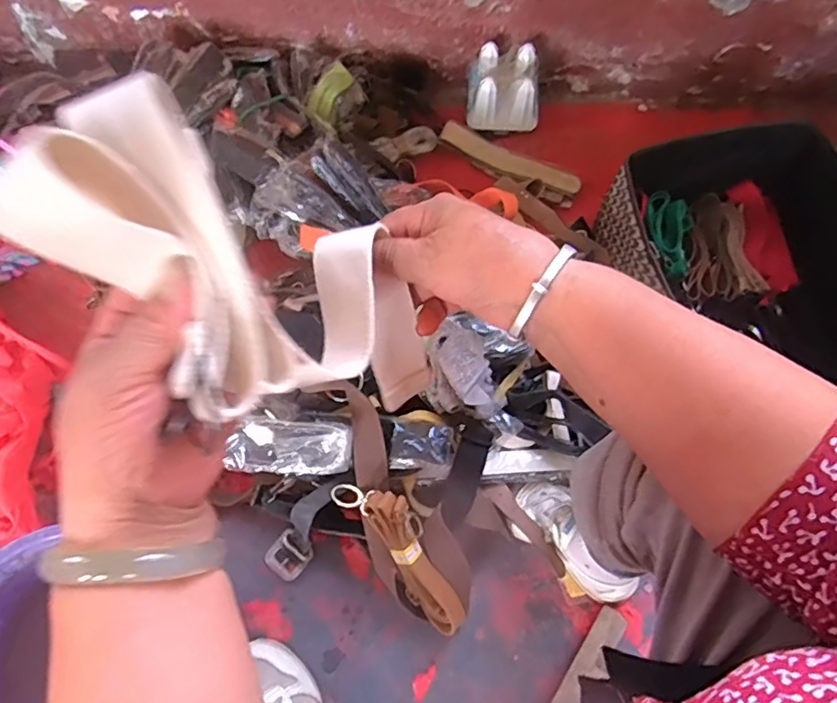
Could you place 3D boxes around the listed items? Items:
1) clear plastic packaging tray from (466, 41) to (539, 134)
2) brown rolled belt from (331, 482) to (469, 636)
[{"bbox_3d":[0.148,-0.451,0.974,0.122,0.105,0.097,4,68,1],"label":"clear plastic packaging tray"},{"bbox_3d":[-0.014,0.243,0.675,0.068,0.048,0.222,-33,100,-11],"label":"brown rolled belt"}]

